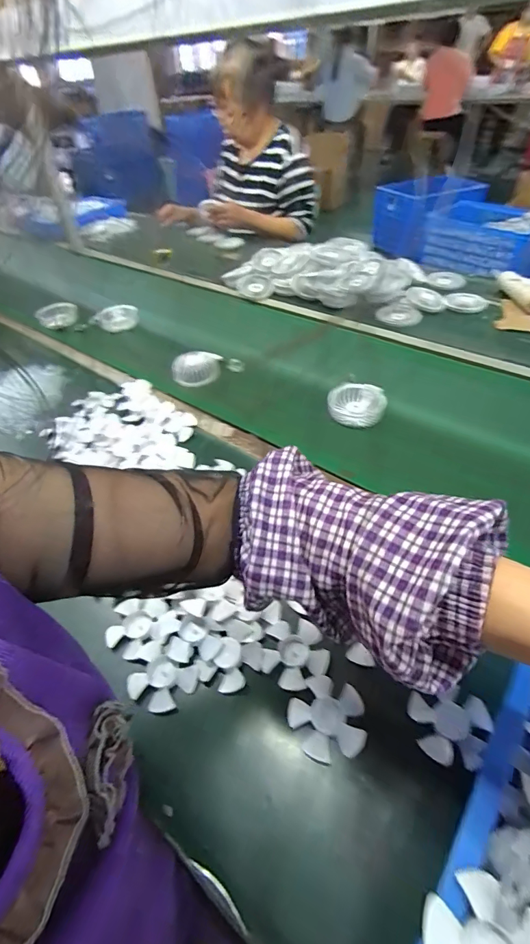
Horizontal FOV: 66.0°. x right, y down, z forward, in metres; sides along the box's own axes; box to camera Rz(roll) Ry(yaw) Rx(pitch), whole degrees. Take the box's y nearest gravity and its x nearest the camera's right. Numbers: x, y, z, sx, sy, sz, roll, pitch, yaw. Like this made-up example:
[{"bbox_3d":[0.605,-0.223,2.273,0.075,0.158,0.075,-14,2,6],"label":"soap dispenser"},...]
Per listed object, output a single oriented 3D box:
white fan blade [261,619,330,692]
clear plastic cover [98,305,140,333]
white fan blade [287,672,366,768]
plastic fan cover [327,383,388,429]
[{"bbox_3d":[0.033,0.193,0.434,0.067,0.010,0.070,5,47,10],"label":"white fan blade"},{"bbox_3d":[-0.366,-0.388,1.024,0.091,0.024,0.087,5,47,10],"label":"clear plastic cover"},{"bbox_3d":[0.061,0.238,0.395,0.069,0.019,0.070,-3,46,3],"label":"white fan blade"},{"bbox_3d":[0.159,-0.116,0.708,0.092,0.041,0.088,16,50,19],"label":"plastic fan cover"}]

